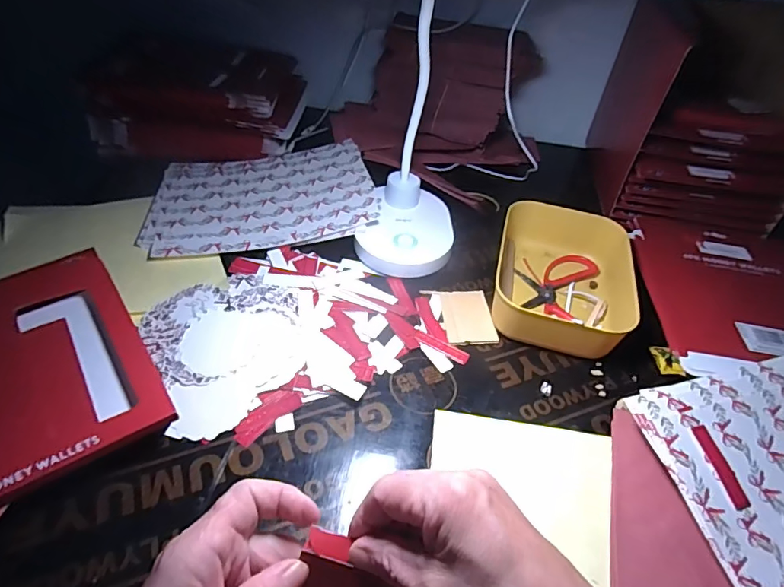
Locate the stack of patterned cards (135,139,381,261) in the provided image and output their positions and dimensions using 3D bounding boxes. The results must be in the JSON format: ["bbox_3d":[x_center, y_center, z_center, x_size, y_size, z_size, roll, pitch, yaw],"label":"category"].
[{"bbox_3d":[-0.162,-0.128,0.610,0.268,0.023,0.196,-4,45,-10],"label":"stack of patterned cards"}]

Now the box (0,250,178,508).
[{"bbox_3d":[-0.306,0.064,0.374,0.197,0.018,0.221,-22,52,-32],"label":"box"}]

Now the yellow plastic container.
[{"bbox_3d":[0.186,-0.020,0.526,0.141,0.052,0.192,14,45,8],"label":"yellow plastic container"}]

